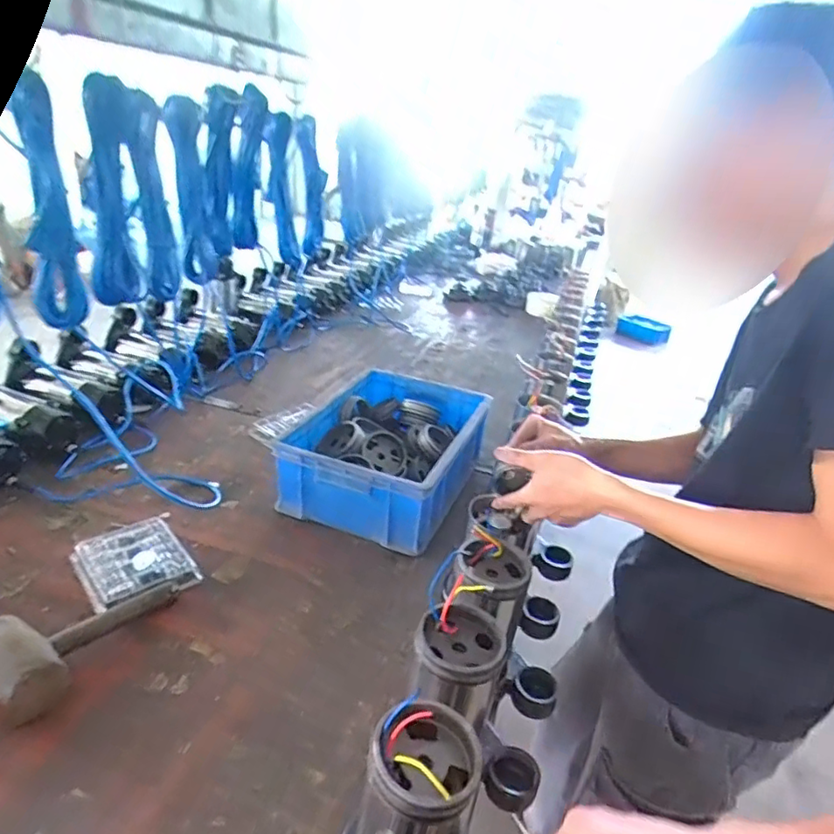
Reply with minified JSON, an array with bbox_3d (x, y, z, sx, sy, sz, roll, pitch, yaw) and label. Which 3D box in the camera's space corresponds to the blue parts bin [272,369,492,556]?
[{"bbox_3d":[-0.057,0.067,1.140,0.299,0.151,0.391,14,27,15],"label":"blue parts bin"}]

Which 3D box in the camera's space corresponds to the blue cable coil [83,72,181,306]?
[{"bbox_3d":[-0.479,-0.371,0.998,0.053,0.327,0.154,14,27,15],"label":"blue cable coil"}]

